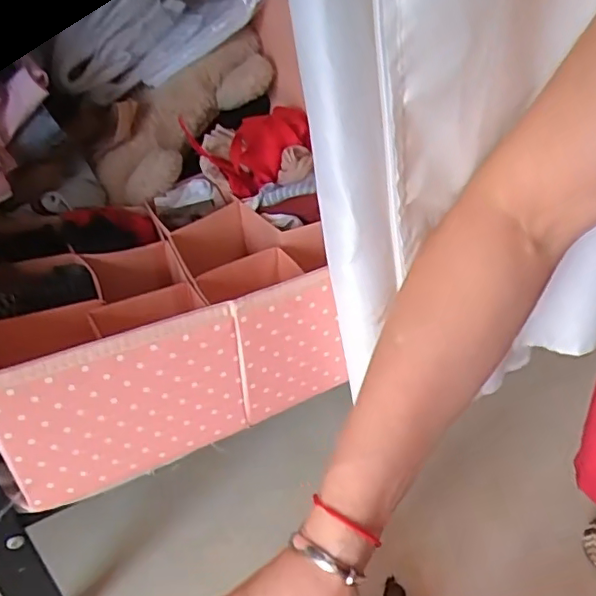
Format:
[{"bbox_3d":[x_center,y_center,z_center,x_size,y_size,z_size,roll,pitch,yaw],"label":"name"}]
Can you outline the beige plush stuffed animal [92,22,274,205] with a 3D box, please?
[{"bbox_3d":[-0.107,-0.177,0.542,0.210,0.062,0.078,-48,50,-9],"label":"beige plush stuffed animal"}]

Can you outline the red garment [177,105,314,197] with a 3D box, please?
[{"bbox_3d":[-0.039,-0.126,0.511,0.109,0.061,0.041,-15,38,-16],"label":"red garment"}]

